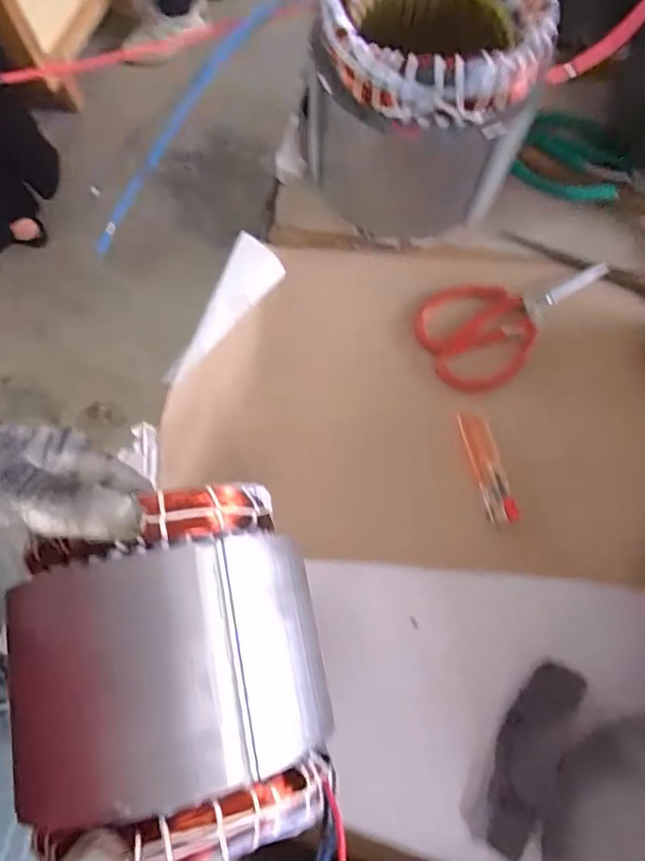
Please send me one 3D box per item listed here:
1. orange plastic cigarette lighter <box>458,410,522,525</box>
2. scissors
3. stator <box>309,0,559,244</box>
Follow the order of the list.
[{"bbox_3d":[0.121,0.027,0.410,0.021,0.007,0.084,-15,74,-3],"label":"orange plastic cigarette lighter"},{"bbox_3d":[0.155,-0.090,0.441,0.158,0.007,0.087,-24,75,-6],"label":"scissors"},{"bbox_3d":[0.068,-0.239,0.403,0.147,0.152,0.140,-1,74,1],"label":"stator"}]

